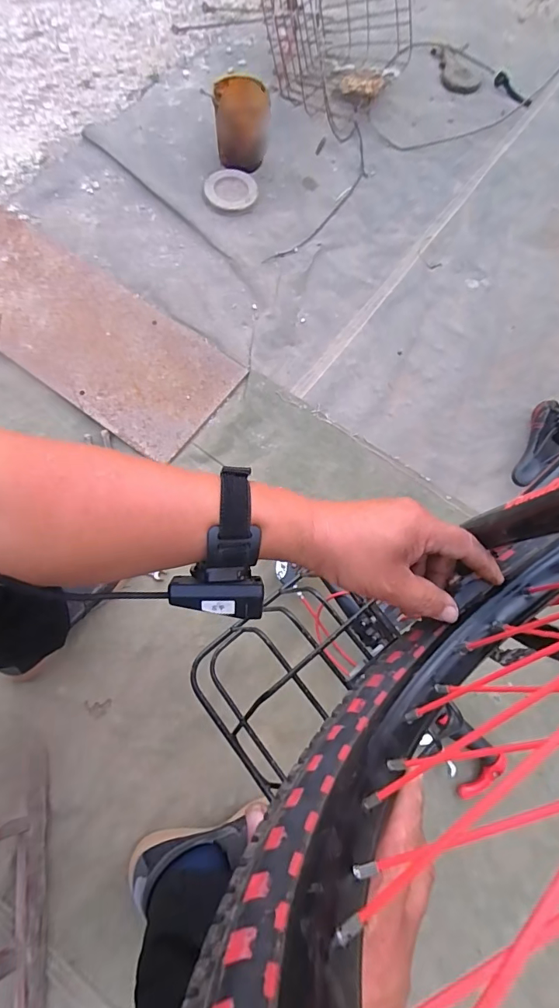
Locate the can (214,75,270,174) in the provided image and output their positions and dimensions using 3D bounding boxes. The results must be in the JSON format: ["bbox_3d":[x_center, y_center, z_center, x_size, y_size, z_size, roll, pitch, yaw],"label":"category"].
[{"bbox_3d":[-0.081,-0.826,0.984,0.115,0.134,0.093,2,72,-3],"label":"can"}]

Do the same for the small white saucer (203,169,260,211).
[{"bbox_3d":[-0.112,-0.722,1.018,0.123,0.016,0.083,10,97,8],"label":"small white saucer"}]

